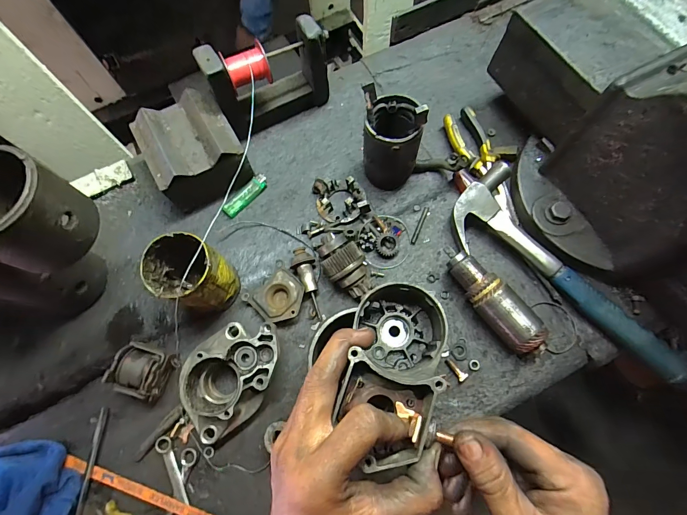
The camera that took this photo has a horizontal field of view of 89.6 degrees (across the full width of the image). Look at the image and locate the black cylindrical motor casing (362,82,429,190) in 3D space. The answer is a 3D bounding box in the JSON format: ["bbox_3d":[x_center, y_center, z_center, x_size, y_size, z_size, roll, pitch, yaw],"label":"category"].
[{"bbox_3d":[0.065,-0.156,0.467,0.073,0.137,0.079,-6,71,0],"label":"black cylindrical motor casing"}]

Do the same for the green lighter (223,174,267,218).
[{"bbox_3d":[-0.145,-0.093,0.517,0.019,0.015,0.079,39,77,14],"label":"green lighter"}]

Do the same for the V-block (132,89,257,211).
[{"bbox_3d":[-0.209,-0.144,0.492,0.119,0.099,0.117,-29,72,-8],"label":"V-block"}]

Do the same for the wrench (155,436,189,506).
[{"bbox_3d":[-0.190,0.282,0.401,0.026,0.009,0.144,-30,72,-8],"label":"wrench"}]

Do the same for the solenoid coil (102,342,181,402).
[{"bbox_3d":[-0.244,0.140,0.425,0.057,0.046,0.057,20,73,9],"label":"solenoid coil"}]

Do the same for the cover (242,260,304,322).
[{"bbox_3d":[-0.086,0.052,0.461,0.067,0.021,0.066,43,78,15],"label":"cover"}]

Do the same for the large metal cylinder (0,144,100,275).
[{"bbox_3d":[-0.286,-0.039,0.308,0.087,0.079,0.088,14,72,7],"label":"large metal cylinder"}]

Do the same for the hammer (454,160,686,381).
[{"bbox_3d":[0.291,0.009,0.444,0.321,0.045,0.115,37,76,14],"label":"hammer"}]

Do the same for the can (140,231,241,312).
[{"bbox_3d":[-0.181,0.023,0.425,0.076,0.114,0.070,-1,71,2],"label":"can"}]

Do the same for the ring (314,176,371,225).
[{"bbox_3d":[-0.004,-0.086,0.495,0.071,0.039,0.066,-1,71,2],"label":"ring"}]

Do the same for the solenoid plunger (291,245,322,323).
[{"bbox_3d":[-0.045,0.032,0.461,0.030,0.026,0.098,-21,71,-5],"label":"solenoid plunger"}]

